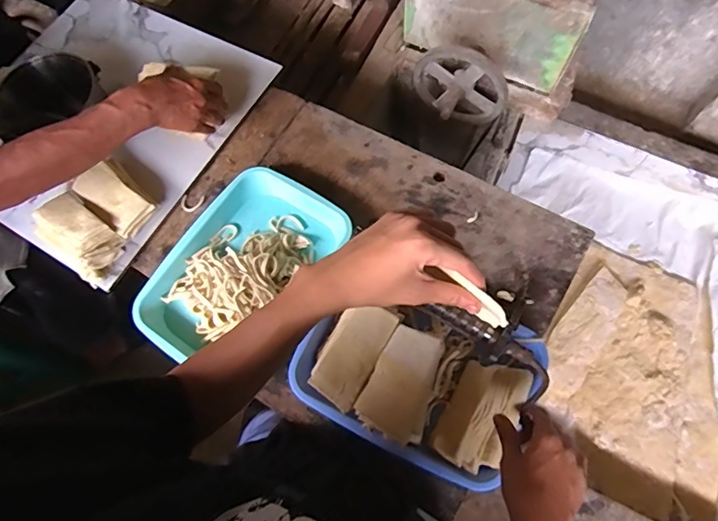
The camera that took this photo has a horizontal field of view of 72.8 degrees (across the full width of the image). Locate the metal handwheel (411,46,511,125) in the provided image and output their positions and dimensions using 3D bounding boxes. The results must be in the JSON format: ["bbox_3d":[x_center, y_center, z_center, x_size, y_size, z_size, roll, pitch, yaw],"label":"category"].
[{"bbox_3d":[0.193,-0.331,0.997,0.193,0.174,0.091,26,71,9],"label":"metal handwheel"}]

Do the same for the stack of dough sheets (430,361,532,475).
[{"bbox_3d":[0.157,0.195,0.623,0.080,0.045,0.139,29,74,12],"label":"stack of dough sheets"}]

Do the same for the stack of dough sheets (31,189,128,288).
[{"bbox_3d":[-0.422,-0.039,0.728,0.141,0.057,0.082,37,75,14],"label":"stack of dough sheets"}]

